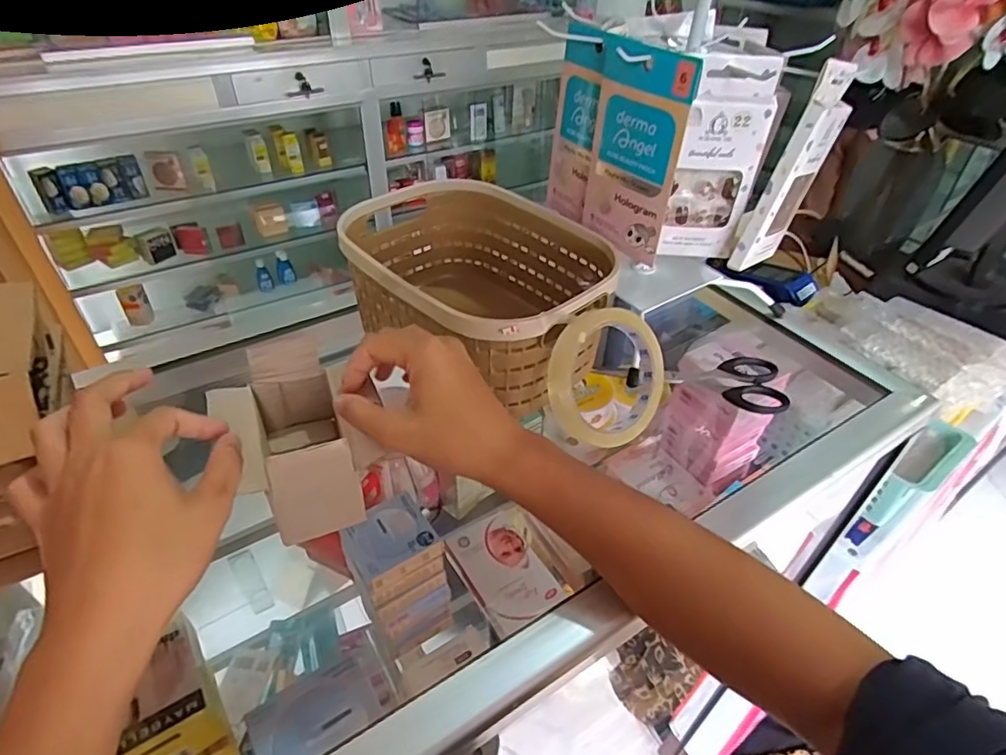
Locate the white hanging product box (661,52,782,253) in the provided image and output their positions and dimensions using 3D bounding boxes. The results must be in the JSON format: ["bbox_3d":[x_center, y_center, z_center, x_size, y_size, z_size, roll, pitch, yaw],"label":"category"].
[{"bbox_3d":[0.152,-0.154,0.414,0.054,0.137,0.022,5,41,3],"label":"white hanging product box"}]

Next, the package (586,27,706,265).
[{"bbox_3d":[0.093,-0.164,0.420,0.012,0.138,0.088,-25,48,-30],"label":"package"}]

